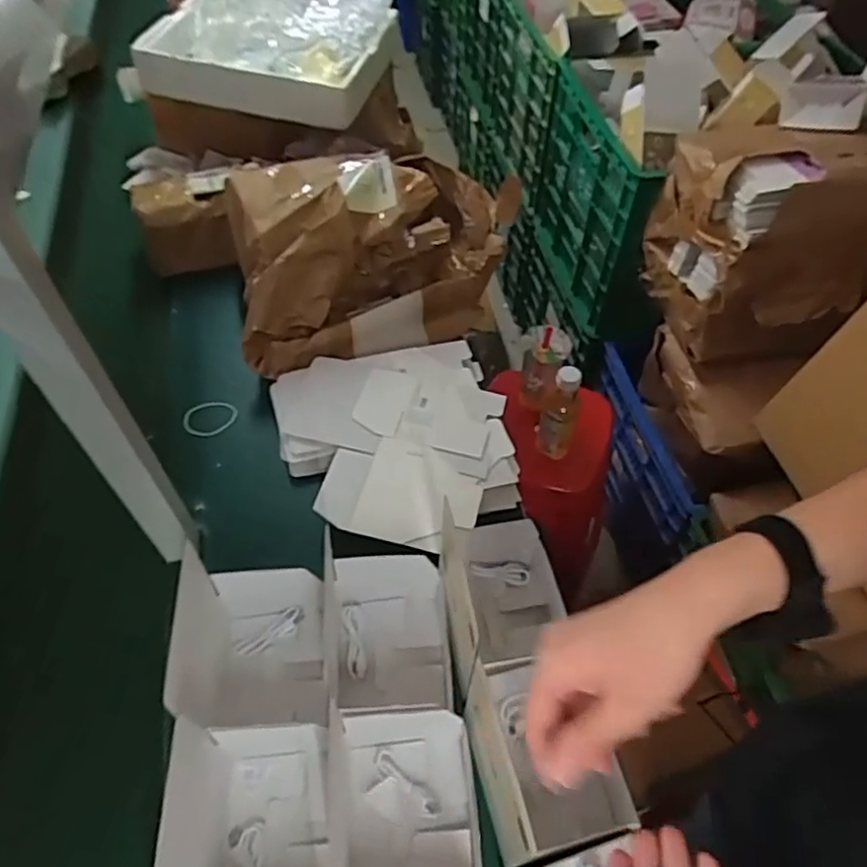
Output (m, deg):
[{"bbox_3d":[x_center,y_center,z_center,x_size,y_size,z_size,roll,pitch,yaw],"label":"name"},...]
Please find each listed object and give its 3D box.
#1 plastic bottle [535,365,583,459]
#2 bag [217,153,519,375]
[{"bbox_3d":[0.235,-0.039,1.185,0.069,0.205,0.078,17,55,12],"label":"plastic bottle"},{"bbox_3d":[-0.070,-0.296,0.983,0.453,0.185,0.336,-10,54,-8],"label":"bag"}]

